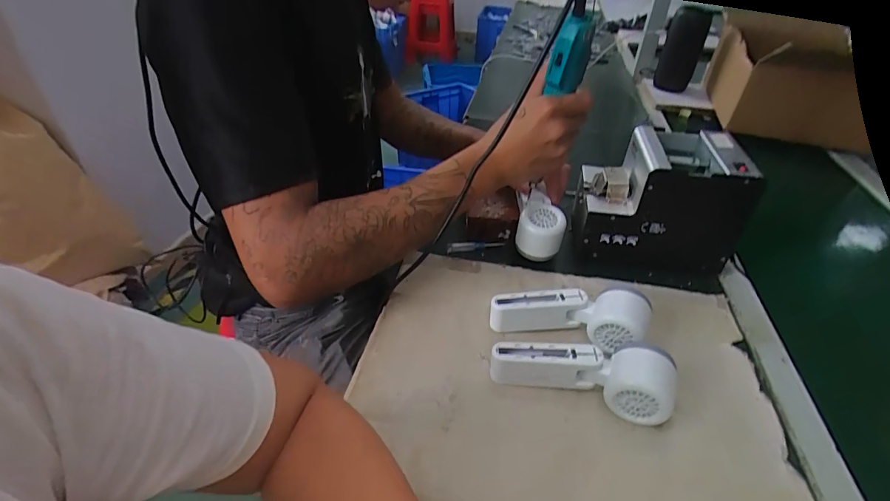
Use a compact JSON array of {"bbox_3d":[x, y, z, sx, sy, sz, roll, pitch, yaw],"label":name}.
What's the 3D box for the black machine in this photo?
[{"bbox_3d":[0.271,-0.067,0.576,0.175,0.147,0.129,8,39,8],"label":"black machine"}]

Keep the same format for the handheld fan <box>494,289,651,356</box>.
[{"bbox_3d":[0.132,0.070,0.475,0.166,0.051,0.051,6,38,6],"label":"handheld fan"}]

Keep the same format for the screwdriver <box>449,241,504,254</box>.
[{"bbox_3d":[0.041,-0.007,0.604,0.077,0.008,0.012,-6,39,-10],"label":"screwdriver"}]

